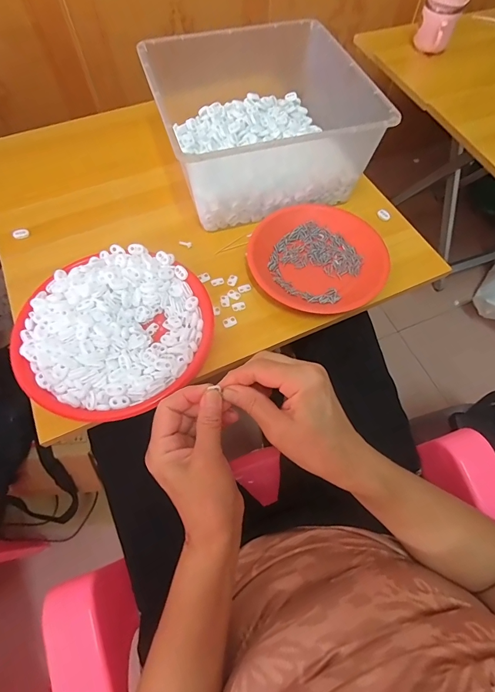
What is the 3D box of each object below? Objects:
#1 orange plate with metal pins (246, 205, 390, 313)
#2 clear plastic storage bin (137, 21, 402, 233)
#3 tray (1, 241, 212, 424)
[{"bbox_3d":[0.104,-0.133,0.533,0.195,0.031,0.172,16,64,8],"label":"orange plate with metal pins"},{"bbox_3d":[0.016,-0.339,0.562,0.284,0.139,0.275,-17,64,-9],"label":"clear plastic storage bin"},{"bbox_3d":[-0.165,-0.025,0.463,0.233,0.040,0.228,0,63,0],"label":"tray"}]

